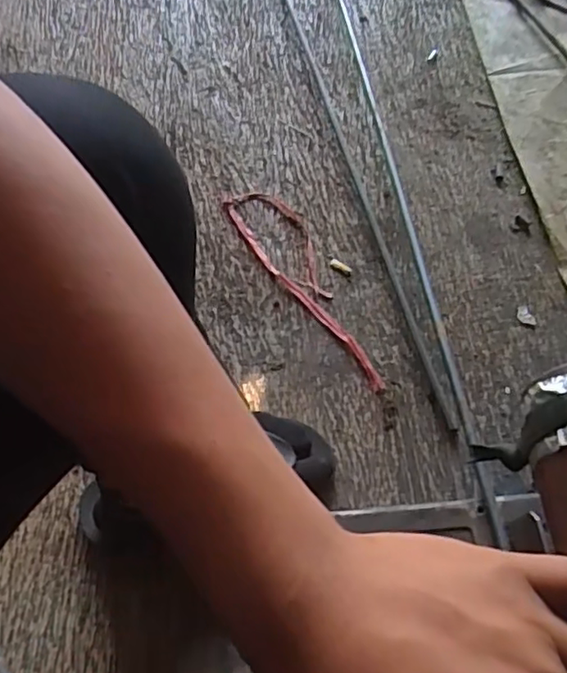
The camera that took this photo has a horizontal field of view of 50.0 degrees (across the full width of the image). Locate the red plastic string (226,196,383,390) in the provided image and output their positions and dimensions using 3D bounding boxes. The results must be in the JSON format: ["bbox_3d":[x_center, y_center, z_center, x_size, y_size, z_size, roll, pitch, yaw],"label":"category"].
[{"bbox_3d":[0.037,-0.076,0.813,0.090,0.006,0.352,-26,64,-16],"label":"red plastic string"}]

